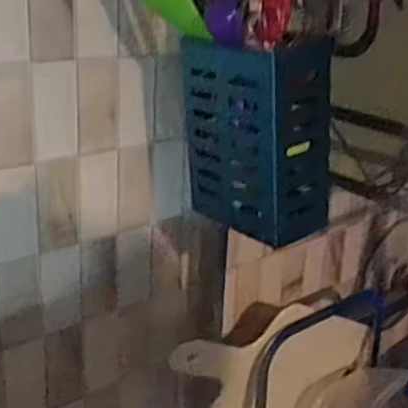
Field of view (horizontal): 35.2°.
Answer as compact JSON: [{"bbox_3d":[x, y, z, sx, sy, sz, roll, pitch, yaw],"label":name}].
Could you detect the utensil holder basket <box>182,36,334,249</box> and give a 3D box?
[{"bbox_3d":[0.034,-0.044,0.427,0.065,0.121,0.092,-13,27,-36],"label":"utensil holder basket"}]

